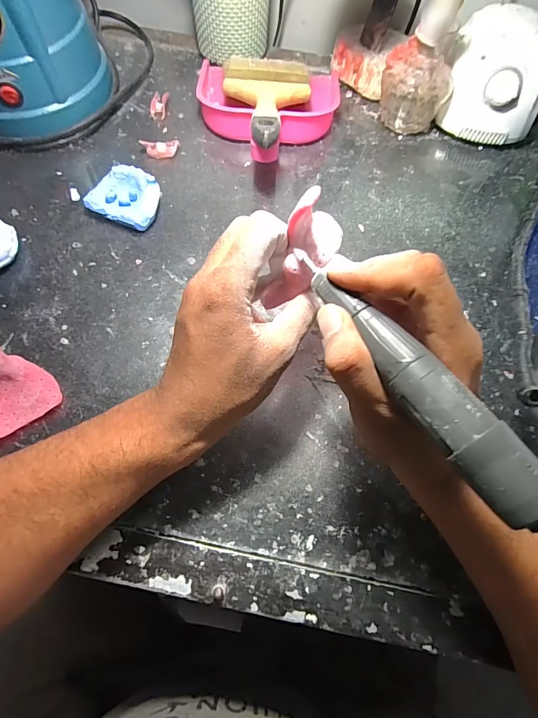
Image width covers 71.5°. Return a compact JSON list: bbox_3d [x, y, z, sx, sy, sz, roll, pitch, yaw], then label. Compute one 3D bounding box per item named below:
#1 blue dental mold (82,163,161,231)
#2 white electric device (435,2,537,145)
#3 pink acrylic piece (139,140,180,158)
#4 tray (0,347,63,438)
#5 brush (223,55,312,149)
[{"bbox_3d":[-0.140,-0.157,0.363,0.067,0.025,0.052,21,66,7],"label":"blue dental mold"},{"bbox_3d":[0.256,-0.317,0.423,0.100,0.082,0.128,19,66,6],"label":"white electric device"},{"bbox_3d":[-0.115,-0.224,0.400,0.039,0.015,0.015,-13,67,-9],"label":"pink acrylic piece"},{"bbox_3d":[-0.200,0.019,0.267,0.068,0.046,0.061,37,69,13],"label":"tray"},{"bbox_3d":[-0.002,-0.270,0.387,0.095,0.019,0.210,2,52,-2],"label":"brush"}]

